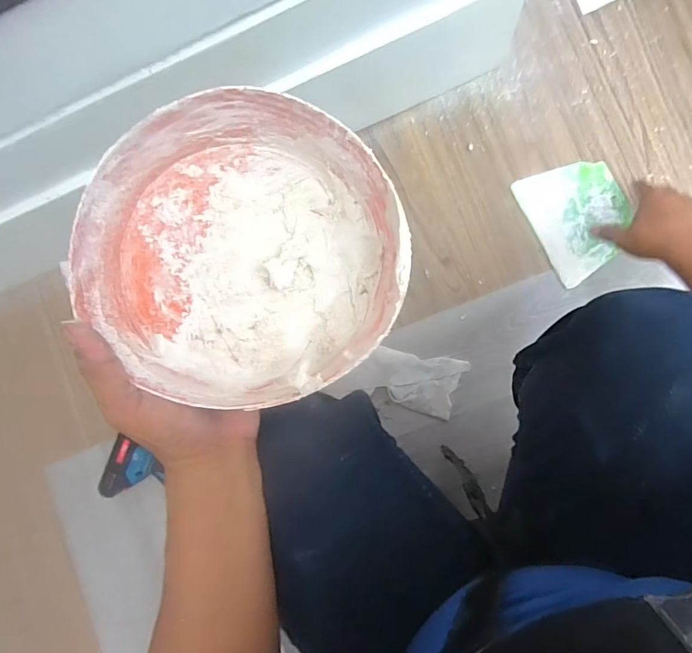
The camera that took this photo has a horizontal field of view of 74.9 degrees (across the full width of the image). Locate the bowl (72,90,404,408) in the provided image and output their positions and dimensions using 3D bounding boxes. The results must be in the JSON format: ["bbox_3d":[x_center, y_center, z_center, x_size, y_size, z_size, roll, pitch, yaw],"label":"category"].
[{"bbox_3d":[-0.065,-0.048,0.311,0.205,0.079,0.193,0,90,9],"label":"bowl"}]

